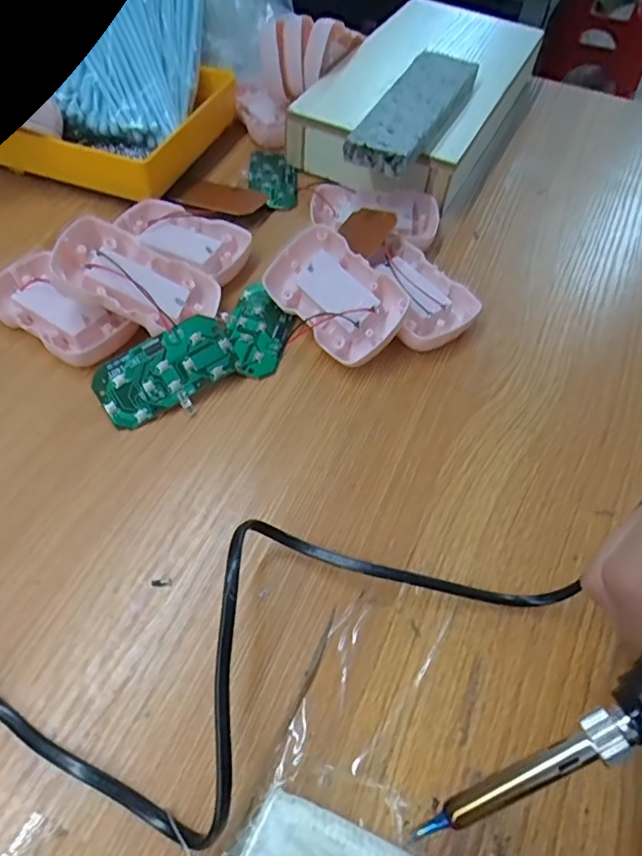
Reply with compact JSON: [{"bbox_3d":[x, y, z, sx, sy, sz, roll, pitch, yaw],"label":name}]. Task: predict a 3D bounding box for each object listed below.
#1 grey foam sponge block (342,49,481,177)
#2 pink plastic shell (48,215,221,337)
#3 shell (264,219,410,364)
[{"bbox_3d":[0.068,-0.230,0.386,0.046,0.020,0.147,24,57,13],"label":"grey foam sponge block"},{"bbox_3d":[-0.104,-0.084,0.306,0.086,0.013,0.058,30,45,-13],"label":"pink plastic shell"},{"bbox_3d":[0.008,-0.080,0.322,0.053,0.017,0.086,-47,67,6],"label":"shell"}]

